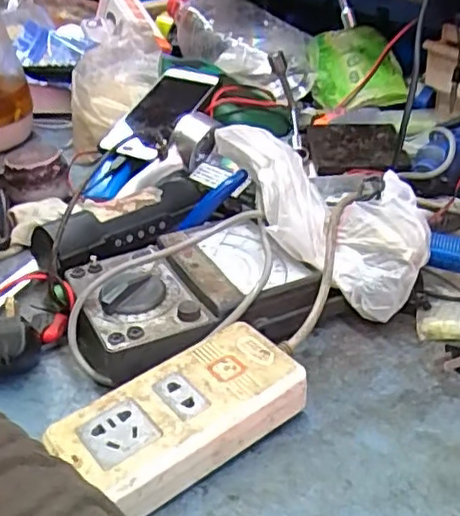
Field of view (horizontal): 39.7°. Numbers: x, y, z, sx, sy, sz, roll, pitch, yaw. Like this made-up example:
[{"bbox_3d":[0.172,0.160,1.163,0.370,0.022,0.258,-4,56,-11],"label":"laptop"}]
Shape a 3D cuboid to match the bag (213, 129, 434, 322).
[{"bbox_3d":[0.068,-0.043,0.492,0.194,0.056,0.101,40,47,16],"label":"bag"}]

